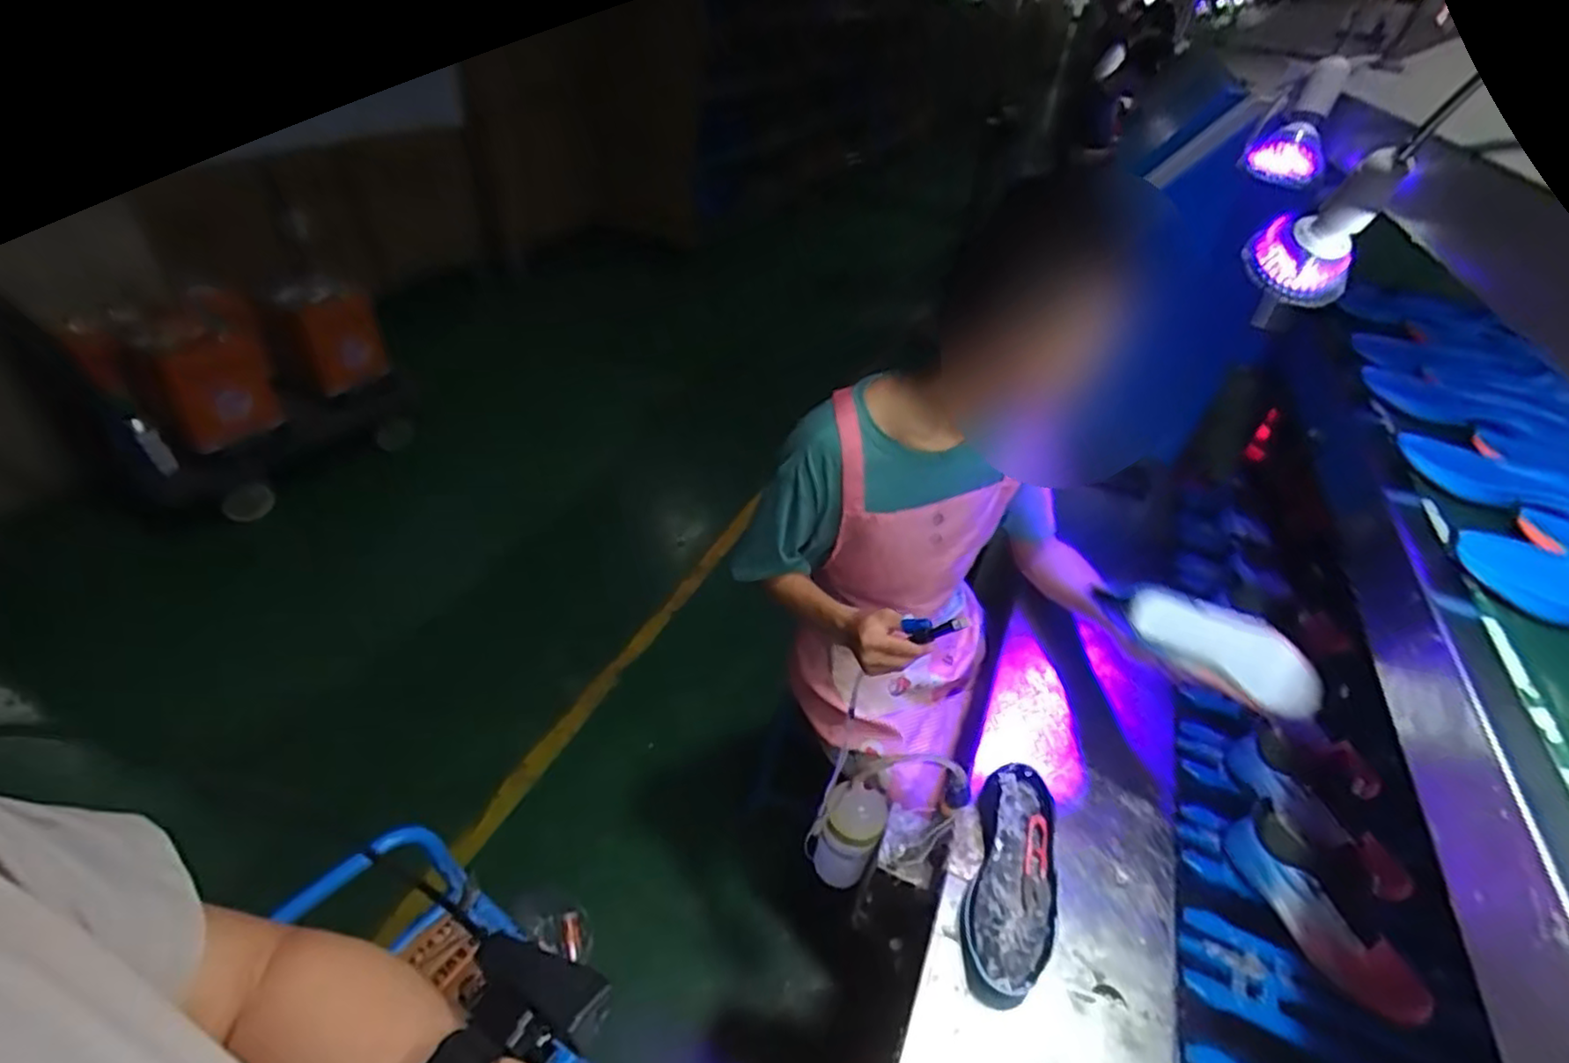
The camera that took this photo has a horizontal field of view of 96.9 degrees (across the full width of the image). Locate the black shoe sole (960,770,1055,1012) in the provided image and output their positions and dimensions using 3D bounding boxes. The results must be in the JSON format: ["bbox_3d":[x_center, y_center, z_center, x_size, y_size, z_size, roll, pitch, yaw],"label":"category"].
[{"bbox_3d":[0.246,0.373,0.744,0.092,0.055,0.251,16,40,12],"label":"black shoe sole"}]

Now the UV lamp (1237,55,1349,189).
[{"bbox_3d":[0.597,-0.470,0.805,0.082,0.078,0.153,27,76,23],"label":"UV lamp"}]

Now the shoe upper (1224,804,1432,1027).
[{"bbox_3d":[0.600,0.422,0.768,0.064,0.107,0.230,-18,59,-28],"label":"shoe upper"}]

